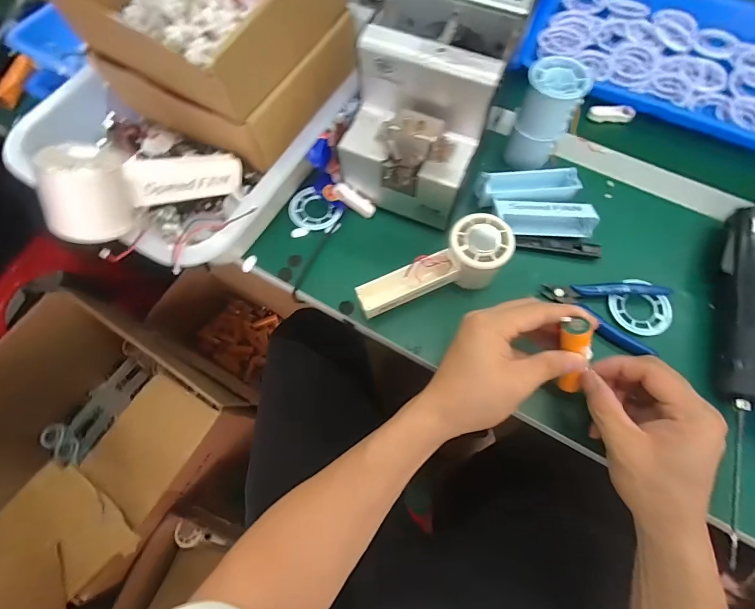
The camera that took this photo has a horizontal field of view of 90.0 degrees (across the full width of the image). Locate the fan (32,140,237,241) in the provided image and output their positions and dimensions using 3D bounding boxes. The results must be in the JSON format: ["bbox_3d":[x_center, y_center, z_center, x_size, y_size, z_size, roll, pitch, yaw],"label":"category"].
[{"bbox_3d":[-0.196,-0.106,0.327,0.155,0.061,0.054,-26,69,-37],"label":"fan"}]

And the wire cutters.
[{"bbox_3d":[0.232,0.013,0.374,0.118,0.018,0.075,0,69,1],"label":"wire cutters"}]

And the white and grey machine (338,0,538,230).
[{"bbox_3d":[0.049,-0.196,0.376,0.121,0.138,0.155,23,71,9],"label":"white and grey machine"}]

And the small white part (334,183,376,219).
[{"bbox_3d":[-0.025,-0.116,0.421,0.051,0.011,0.015,34,72,-7],"label":"small white part"}]

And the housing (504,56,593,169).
[{"bbox_3d":[0.175,-0.203,0.404,0.053,0.092,0.051,-1,69,0],"label":"housing"}]

